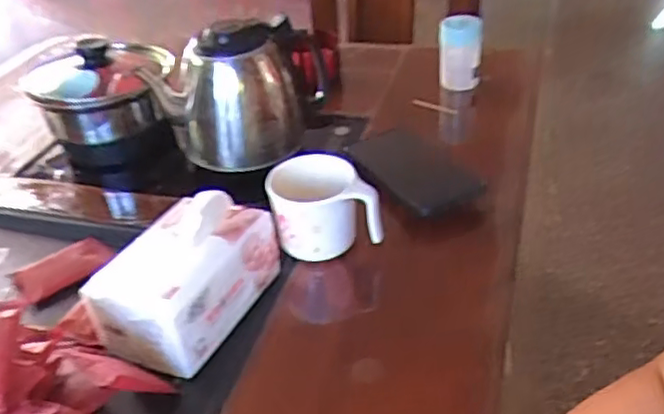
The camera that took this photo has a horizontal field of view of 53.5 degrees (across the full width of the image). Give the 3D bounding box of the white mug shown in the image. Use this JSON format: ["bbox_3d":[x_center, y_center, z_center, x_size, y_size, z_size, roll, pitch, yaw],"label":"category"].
[{"bbox_3d":[-0.008,0.007,0.596,0.092,0.087,0.068,-9,36,-6],"label":"white mug"}]

